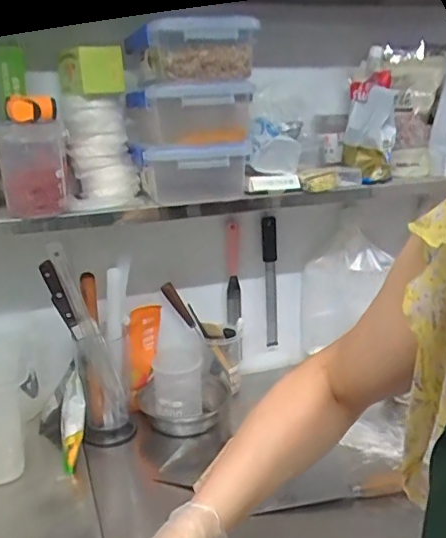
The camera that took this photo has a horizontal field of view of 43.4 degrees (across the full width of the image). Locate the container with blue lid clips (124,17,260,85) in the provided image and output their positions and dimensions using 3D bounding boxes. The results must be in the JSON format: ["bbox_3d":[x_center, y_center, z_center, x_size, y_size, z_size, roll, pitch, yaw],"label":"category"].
[{"bbox_3d":[-0.059,-0.362,0.956,0.172,0.084,0.228,-8,17,-20],"label":"container with blue lid clips"}]

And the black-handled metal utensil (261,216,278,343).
[{"bbox_3d":[0.102,0.032,1.262,0.041,0.303,0.018,-12,19,-30],"label":"black-handled metal utensil"}]

